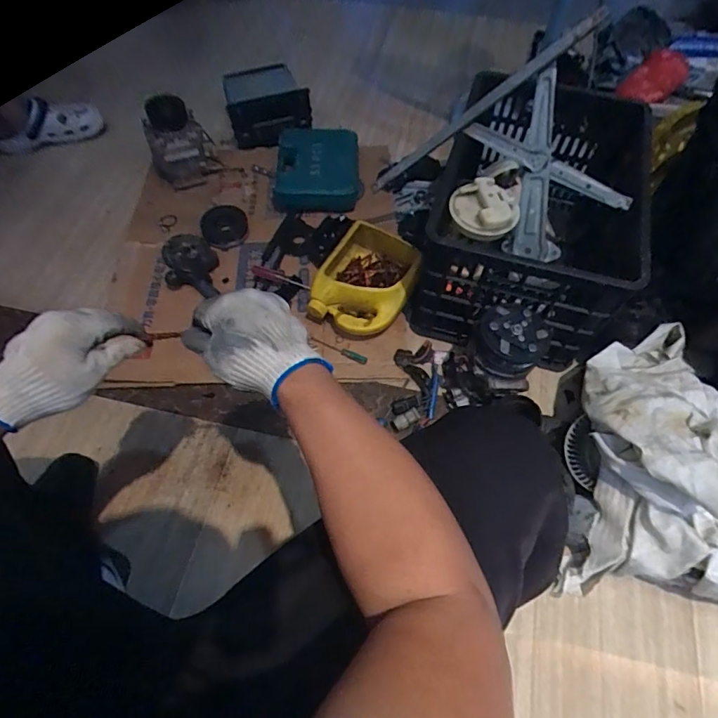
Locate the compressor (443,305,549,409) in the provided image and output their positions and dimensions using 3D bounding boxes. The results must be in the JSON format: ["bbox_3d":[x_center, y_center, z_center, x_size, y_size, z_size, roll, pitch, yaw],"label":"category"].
[{"bbox_3d":[0.231,0.005,0.817,0.137,0.178,0.126,6,62,2],"label":"compressor"}]

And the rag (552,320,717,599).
[{"bbox_3d":[0.525,0.154,0.731,0.323,0.232,0.422,12,63,5],"label":"rag"}]

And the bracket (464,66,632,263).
[{"bbox_3d":[0.321,-0.327,0.847,0.282,0.207,0.045,55,34,-5],"label":"bracket"}]

